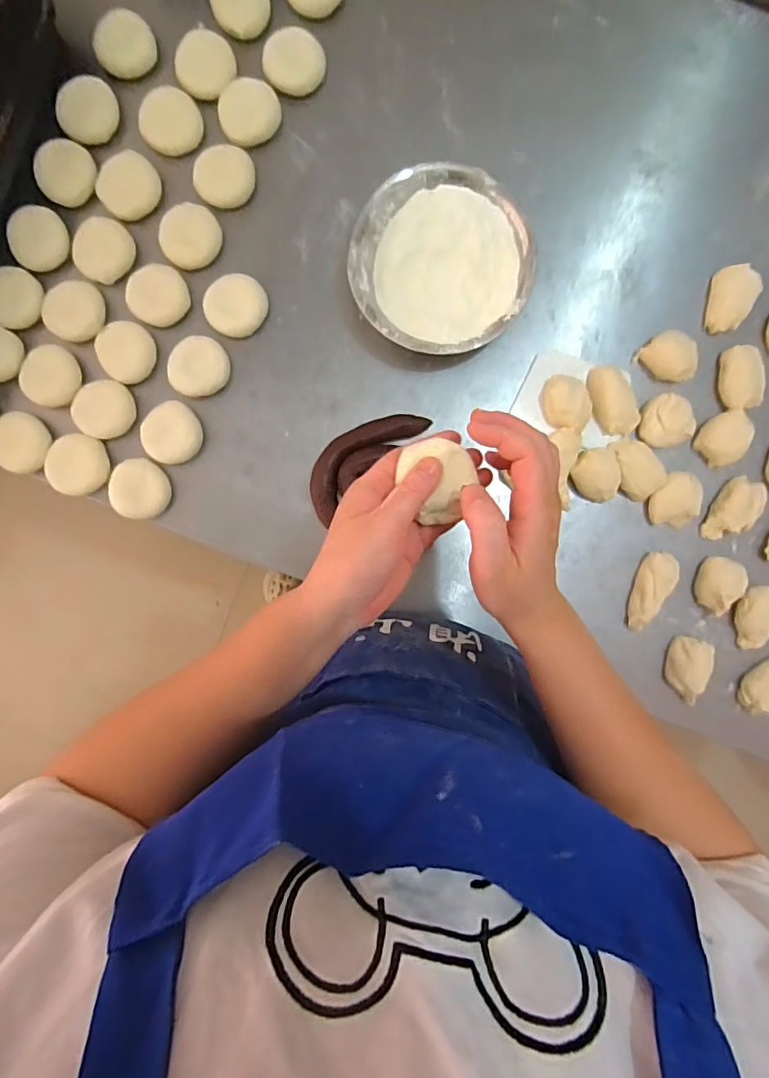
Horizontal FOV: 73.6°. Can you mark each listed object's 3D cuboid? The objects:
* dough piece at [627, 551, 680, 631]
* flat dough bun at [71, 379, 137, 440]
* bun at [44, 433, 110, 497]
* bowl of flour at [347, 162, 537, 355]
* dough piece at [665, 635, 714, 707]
[{"bbox_3d":[0.296,0.058,0.574,0.033,0.027,0.089,26,91,0],"label":"dough piece"},{"bbox_3d":[-0.315,-0.145,0.575,0.063,0.015,0.063,14,91,0],"label":"flat dough bun"},{"bbox_3d":[-0.347,-0.083,0.579,0.063,0.014,0.067,0,91,0],"label":"bun"},{"bbox_3d":[0.060,-0.292,0.554,0.186,0.047,0.182,0,91,0],"label":"bowl of flour"},{"bbox_3d":[0.340,0.146,0.579,0.046,0.025,0.068,23,91,0],"label":"dough piece"}]

